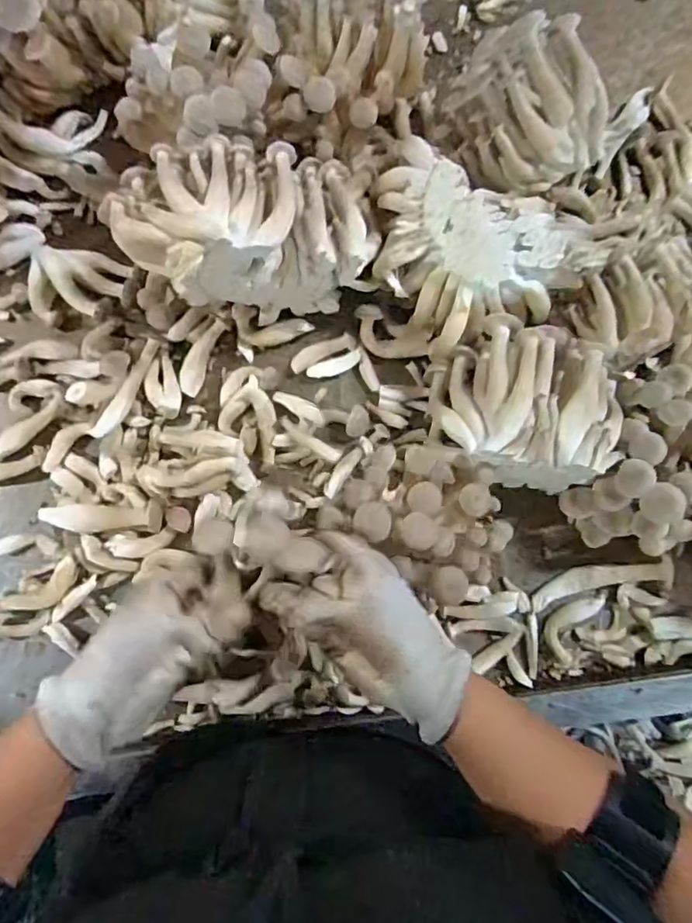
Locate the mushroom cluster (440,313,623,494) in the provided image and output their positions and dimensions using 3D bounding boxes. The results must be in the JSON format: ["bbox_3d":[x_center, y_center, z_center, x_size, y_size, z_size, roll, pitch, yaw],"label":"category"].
[{"bbox_3d":[0.145,-0.044,0.458,0.136,0.059,0.123,10,83,1],"label":"mushroom cluster"}]

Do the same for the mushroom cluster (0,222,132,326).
[{"bbox_3d":[-0.281,-0.171,0.530,0.176,0.038,0.078,19,85,1],"label":"mushroom cluster"}]

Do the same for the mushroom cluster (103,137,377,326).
[{"bbox_3d":[-0.070,-0.173,0.457,0.187,0.142,0.095,-11,83,-1],"label":"mushroom cluster"}]

